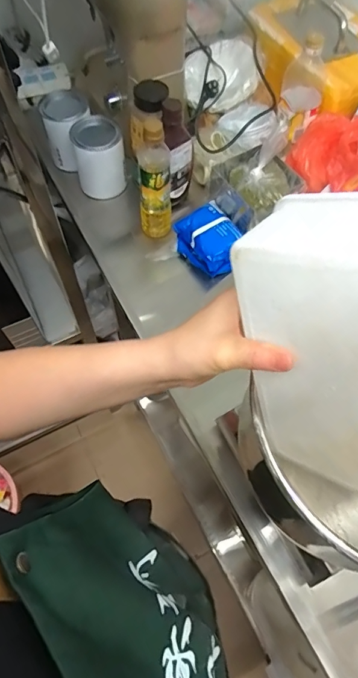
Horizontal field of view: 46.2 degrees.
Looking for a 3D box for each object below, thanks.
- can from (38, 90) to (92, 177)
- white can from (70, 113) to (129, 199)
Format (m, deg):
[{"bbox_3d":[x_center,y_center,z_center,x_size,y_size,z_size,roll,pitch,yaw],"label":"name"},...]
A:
[{"bbox_3d":[-0.236,-0.452,0.907,0.099,0.129,0.101,-12,64,-7],"label":"can"},{"bbox_3d":[-0.169,-0.374,0.872,0.098,0.131,0.098,-21,65,-11],"label":"white can"}]

